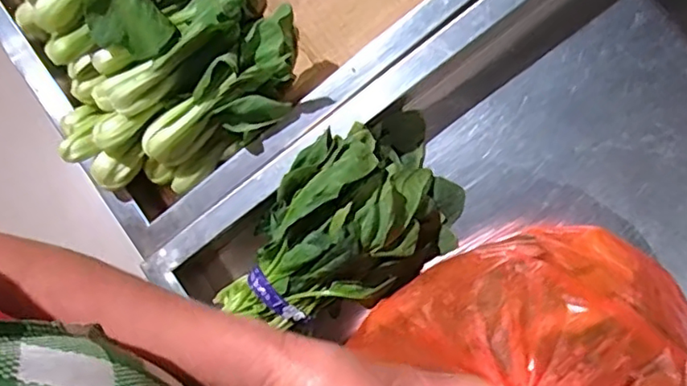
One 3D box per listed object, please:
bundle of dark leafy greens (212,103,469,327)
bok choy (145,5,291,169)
[{"bbox_3d":[0.004,0.029,0.543,0.234,0.077,0.148,-32,82,-7],"label":"bundle of dark leafy greens"},{"bbox_3d":[-0.101,-0.083,0.544,0.184,0.073,0.071,-40,82,7],"label":"bok choy"}]

